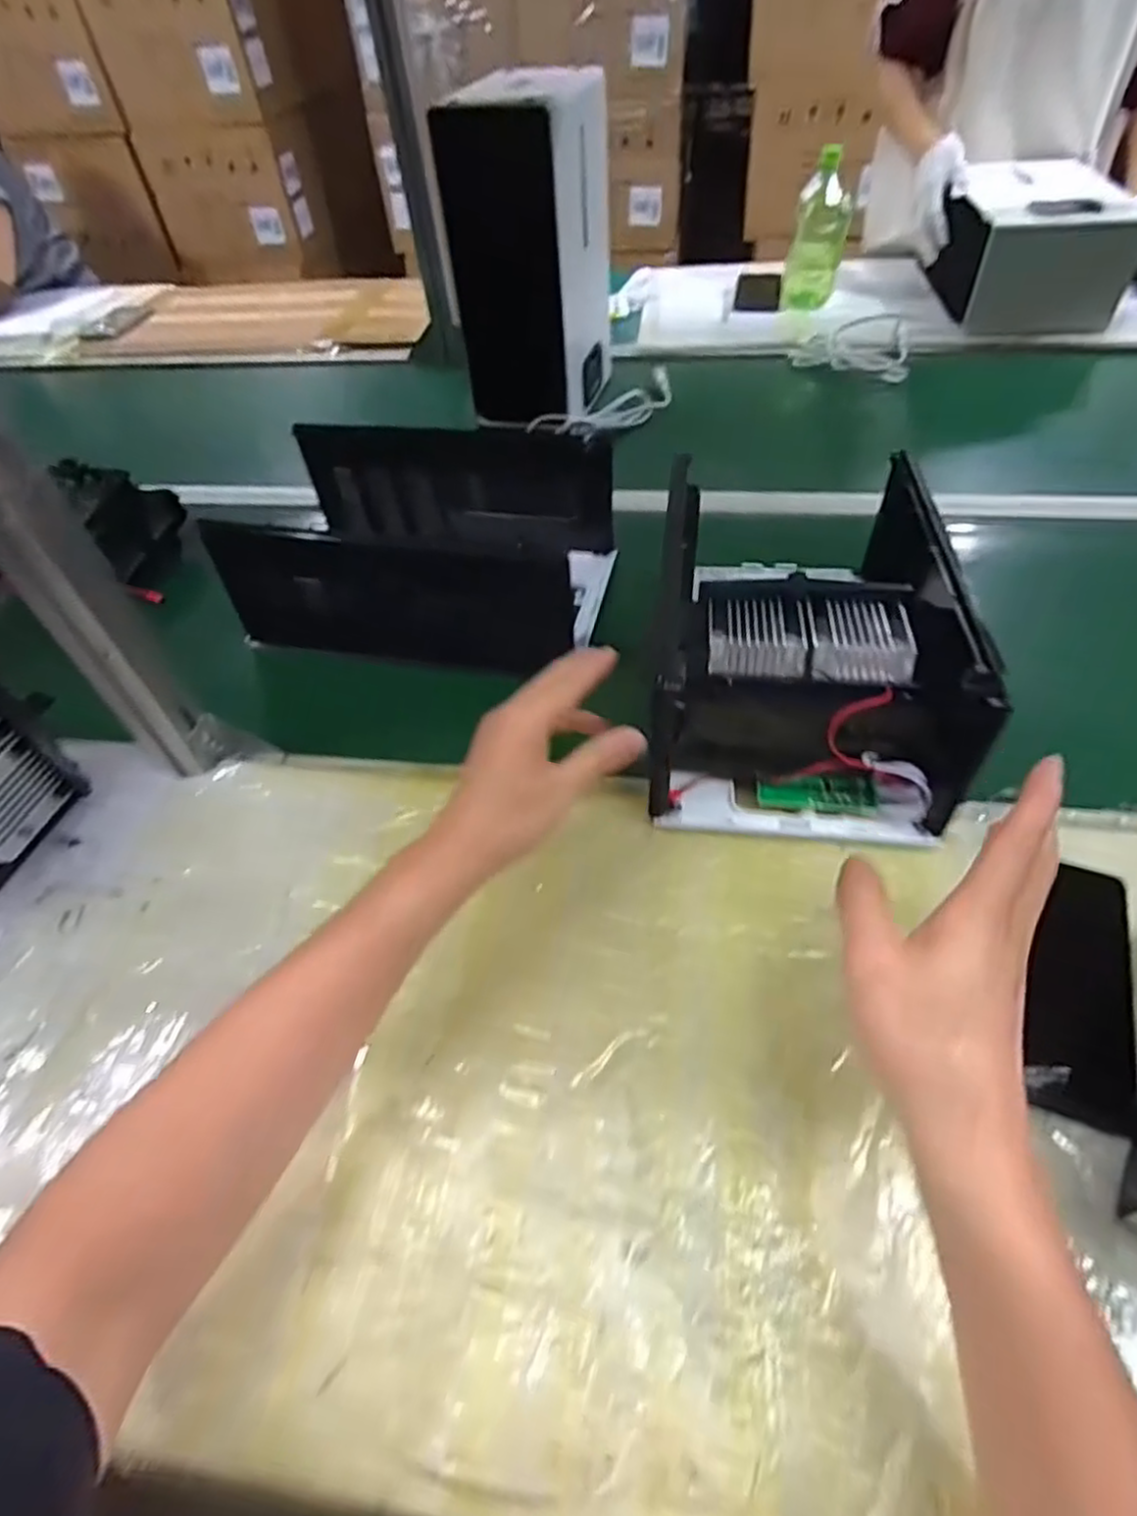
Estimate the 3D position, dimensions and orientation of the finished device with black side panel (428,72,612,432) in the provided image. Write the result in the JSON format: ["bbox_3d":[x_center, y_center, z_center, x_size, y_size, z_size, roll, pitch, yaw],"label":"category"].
[{"bbox_3d":[-0.040,-0.615,0.891,0.139,0.332,0.187,12,51,14],"label":"finished device with black side panel"}]

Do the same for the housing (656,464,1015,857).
[{"bbox_3d":[0.176,-0.081,0.545,0.208,0.142,0.259,4,50,8],"label":"housing"}]

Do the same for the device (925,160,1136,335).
[{"bbox_3d":[0.673,-0.755,1.068,0.199,0.155,0.286,2,50,7],"label":"device"}]

